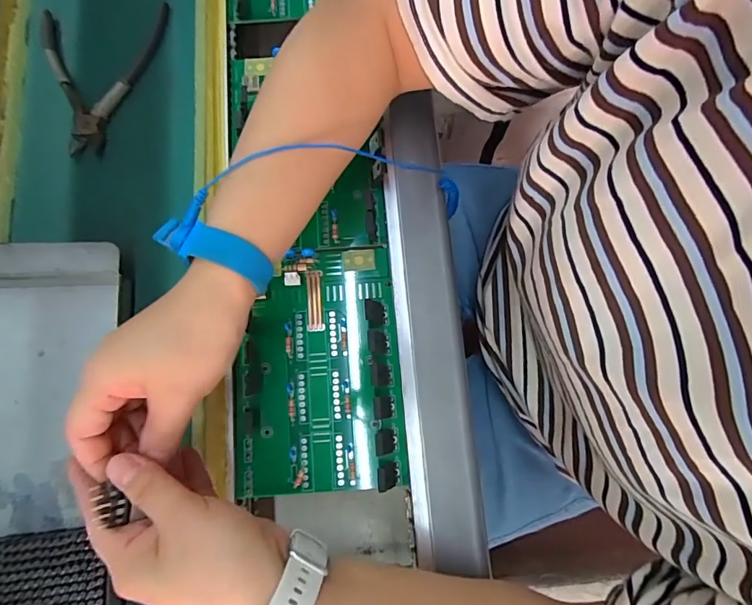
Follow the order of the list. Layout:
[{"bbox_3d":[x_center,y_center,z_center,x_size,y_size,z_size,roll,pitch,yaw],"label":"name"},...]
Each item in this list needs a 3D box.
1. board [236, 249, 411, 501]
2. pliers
[{"bbox_3d":[-0.045,0.046,0.329,0.122,0.022,0.177,-5,78,-1],"label":"board"},{"bbox_3d":[-0.252,-0.200,0.383,0.104,0.012,0.147,16,79,3],"label":"pliers"}]

